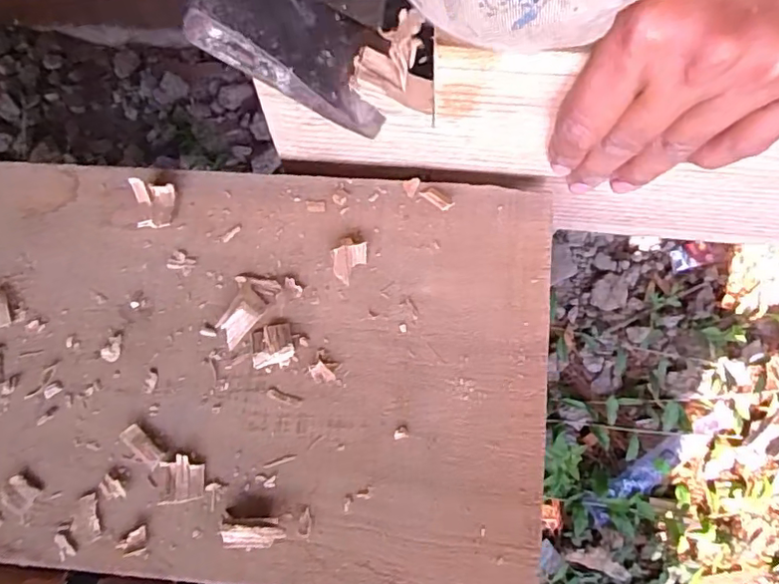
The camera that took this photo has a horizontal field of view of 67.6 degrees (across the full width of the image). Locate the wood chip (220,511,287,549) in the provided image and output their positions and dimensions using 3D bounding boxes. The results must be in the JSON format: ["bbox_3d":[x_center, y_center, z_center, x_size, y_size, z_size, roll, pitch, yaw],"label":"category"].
[{"bbox_3d":[-0.056,0.099,0.238,0.027,0.010,0.013,4,68,5],"label":"wood chip"}]

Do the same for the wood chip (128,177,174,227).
[{"bbox_3d":[-0.121,-0.045,0.297,0.021,0.009,0.024,-4,67,2],"label":"wood chip"}]

